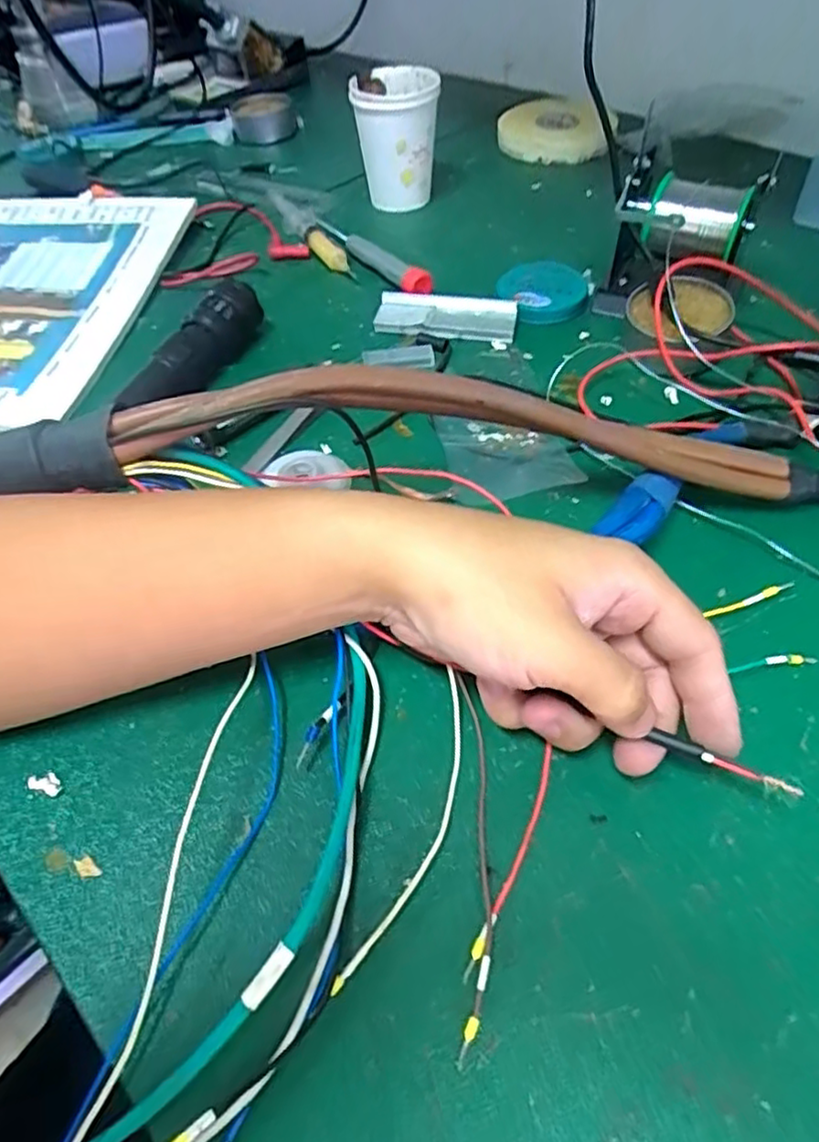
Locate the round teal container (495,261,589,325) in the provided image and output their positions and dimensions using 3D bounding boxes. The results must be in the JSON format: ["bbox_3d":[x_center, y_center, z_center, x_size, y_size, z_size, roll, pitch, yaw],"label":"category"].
[{"bbox_3d":[0.094,-0.199,0.475,0.061,0.014,0.063,7,53,9],"label":"round teal container"}]

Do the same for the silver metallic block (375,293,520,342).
[{"bbox_3d":[0.025,-0.176,0.466,0.094,0.013,0.040,7,53,10],"label":"silver metallic block"}]

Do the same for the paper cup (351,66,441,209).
[{"bbox_3d":[-0.011,-0.363,0.568,0.070,0.085,0.068,-5,52,0],"label":"paper cup"}]

